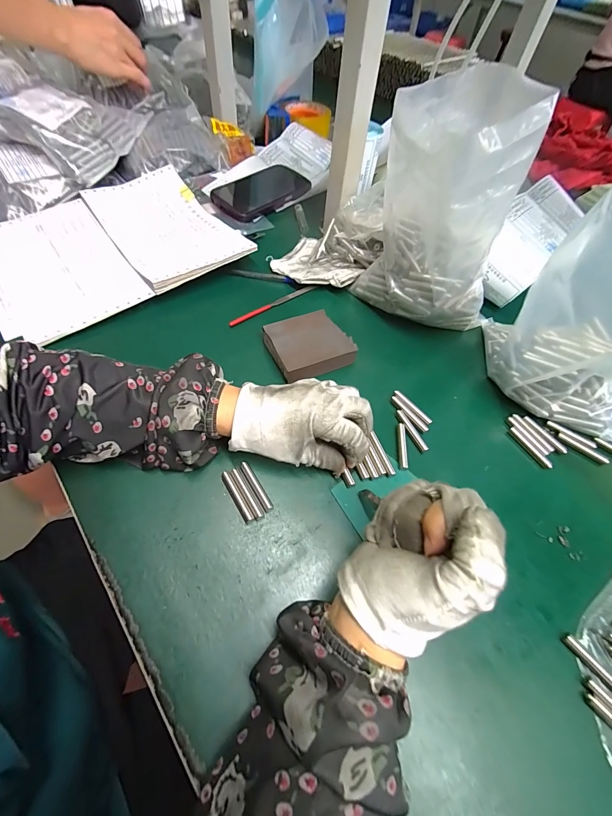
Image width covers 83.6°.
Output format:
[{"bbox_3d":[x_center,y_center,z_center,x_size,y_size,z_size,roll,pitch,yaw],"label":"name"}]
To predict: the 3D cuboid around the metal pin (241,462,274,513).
[{"bbox_3d":[-0.042,0.067,0.292,0.008,0.004,0.048,-27,64,-21],"label":"metal pin"}]

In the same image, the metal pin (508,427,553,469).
[{"bbox_3d":[0.220,0.039,0.336,0.007,0.008,0.047,-24,63,-20],"label":"metal pin"}]

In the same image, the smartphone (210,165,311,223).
[{"bbox_3d":[-0.062,-0.349,0.546,0.089,0.014,0.176,38,61,18],"label":"smartphone"}]

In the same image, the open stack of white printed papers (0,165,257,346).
[{"bbox_3d":[-0.252,-0.204,0.430,0.296,0.025,0.233,-31,65,-23],"label":"open stack of white printed papers"}]

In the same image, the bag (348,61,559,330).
[{"bbox_3d":[0.133,-0.185,0.346,0.109,0.190,0.121,-15,60,-15],"label":"bag"}]

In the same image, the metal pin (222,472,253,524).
[{"bbox_3d":[-0.058,0.074,0.286,0.008,0.006,0.047,-27,64,-21],"label":"metal pin"}]

